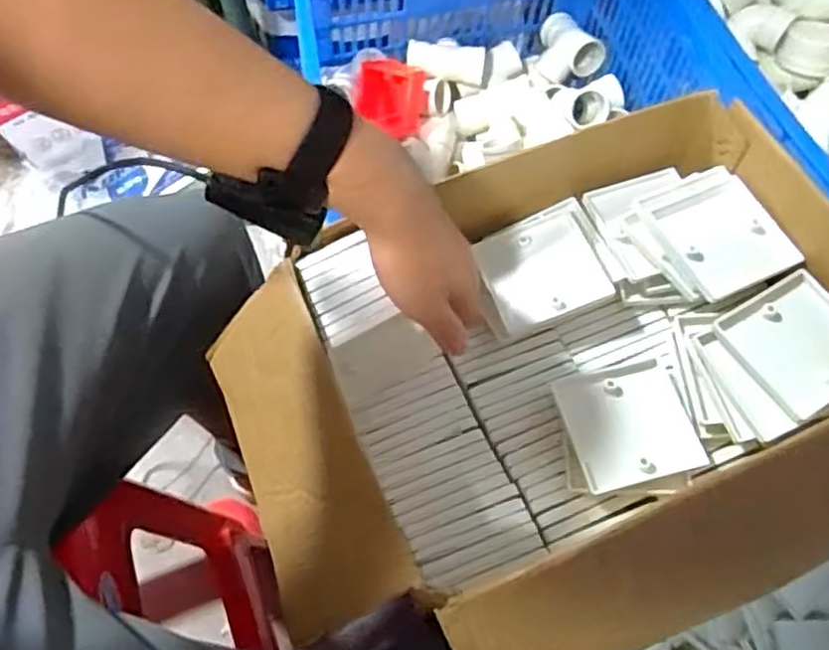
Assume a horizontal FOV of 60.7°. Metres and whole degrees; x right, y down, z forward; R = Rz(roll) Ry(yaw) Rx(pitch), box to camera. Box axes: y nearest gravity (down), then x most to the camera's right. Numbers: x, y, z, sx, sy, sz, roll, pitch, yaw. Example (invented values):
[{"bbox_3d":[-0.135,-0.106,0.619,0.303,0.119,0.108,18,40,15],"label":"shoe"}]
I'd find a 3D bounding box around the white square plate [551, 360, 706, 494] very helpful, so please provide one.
[{"bbox_3d":[0.152,0.070,0.502,0.085,0.010,0.085,-13,62,-5],"label":"white square plate"}]

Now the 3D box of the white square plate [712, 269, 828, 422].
[{"bbox_3d":[0.268,0.012,0.490,0.082,0.012,0.086,-28,64,-12],"label":"white square plate"}]

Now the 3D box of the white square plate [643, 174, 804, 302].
[{"bbox_3d":[0.232,-0.067,0.528,0.082,0.004,0.089,-24,63,-10],"label":"white square plate"}]

